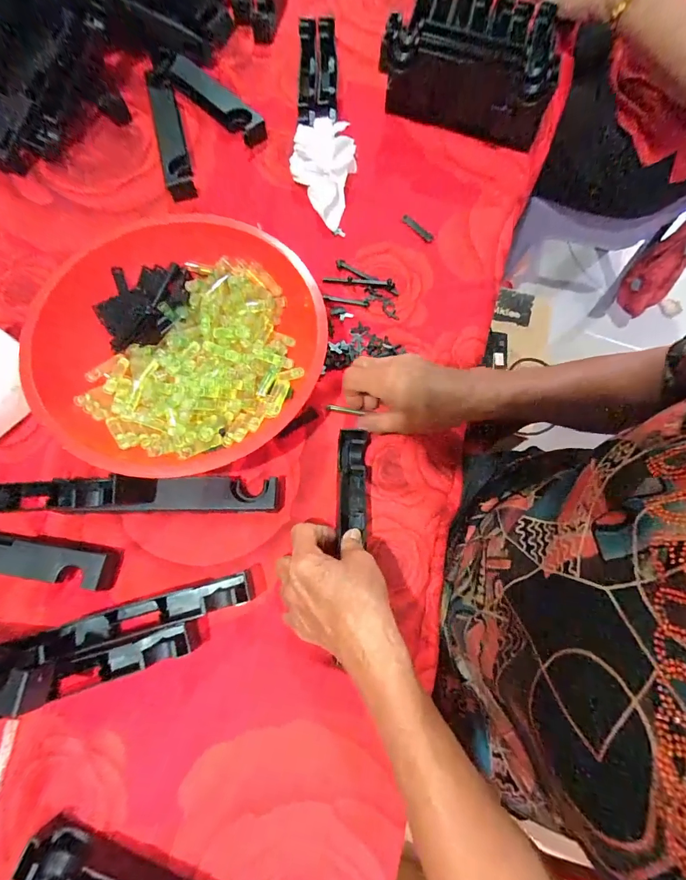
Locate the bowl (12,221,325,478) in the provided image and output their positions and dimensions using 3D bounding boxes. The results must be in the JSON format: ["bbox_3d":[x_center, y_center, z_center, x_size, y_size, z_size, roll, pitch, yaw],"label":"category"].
[{"bbox_3d":[-0.161,-0.096,0.367,0.263,0.076,0.247,0,72,-1],"label":"bowl"}]

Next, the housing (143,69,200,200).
[{"bbox_3d":[-0.211,-0.369,0.477,0.034,0.031,0.185,-15,73,-6],"label":"housing"}]

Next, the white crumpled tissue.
[{"bbox_3d":[-0.022,-0.300,0.443,0.072,0.043,0.115,-1,72,-2],"label":"white crumpled tissue"}]

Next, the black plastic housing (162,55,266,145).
[{"bbox_3d":[-0.155,-0.418,0.477,0.137,0.028,0.030,37,75,-3],"label":"black plastic housing"}]

